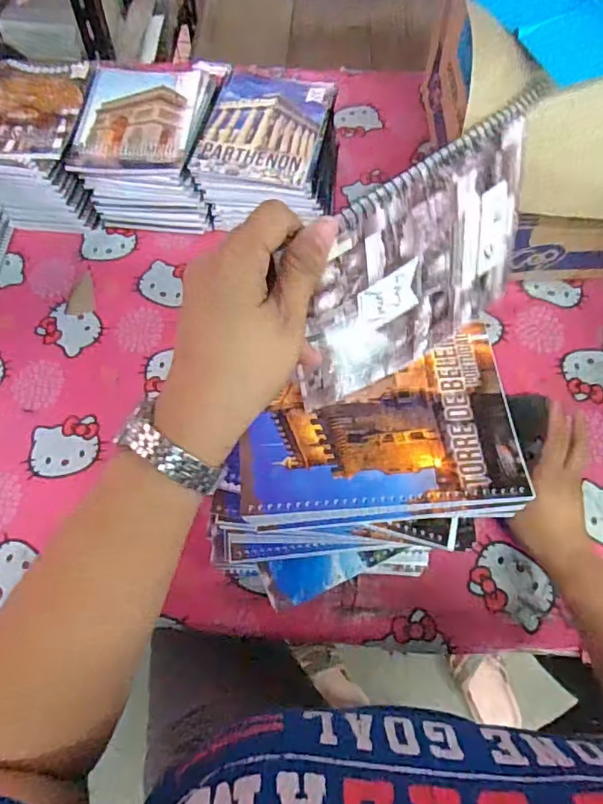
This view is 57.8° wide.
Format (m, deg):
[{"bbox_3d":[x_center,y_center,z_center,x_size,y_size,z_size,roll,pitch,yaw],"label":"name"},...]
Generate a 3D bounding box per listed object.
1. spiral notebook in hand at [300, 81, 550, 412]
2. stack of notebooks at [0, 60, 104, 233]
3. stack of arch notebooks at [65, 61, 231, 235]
[{"bbox_3d":[0.078,-0.088,0.366,0.191,0.154,0.015,-35,51,-17],"label":"spiral notebook in hand"},{"bbox_3d":[-0.372,-0.371,0.789,0.159,0.117,0.219,0,63,0],"label":"stack of notebooks"},{"bbox_3d":[-0.212,-0.361,0.779,0.173,0.120,0.198,6,64,3],"label":"stack of arch notebooks"}]

